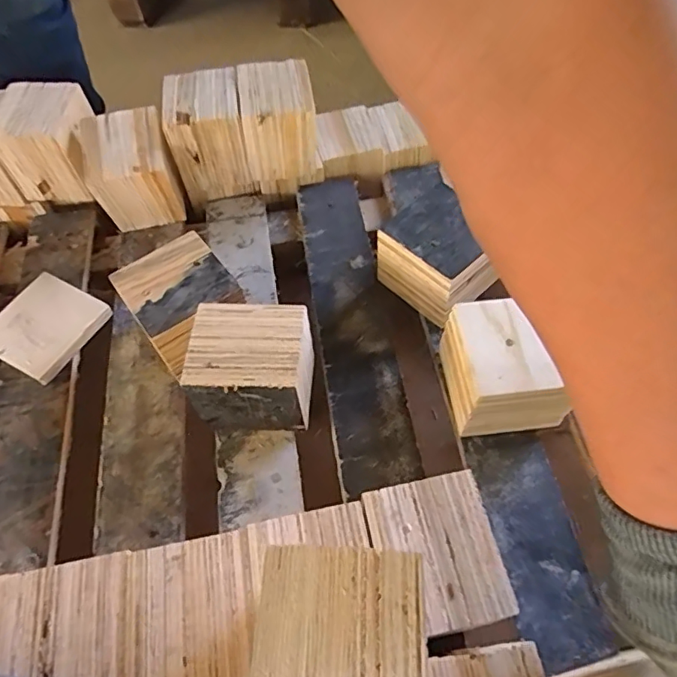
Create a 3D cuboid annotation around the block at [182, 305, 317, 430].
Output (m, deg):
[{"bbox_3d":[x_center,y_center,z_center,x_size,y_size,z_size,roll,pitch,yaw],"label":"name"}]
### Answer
[{"bbox_3d":[-0.069,0.028,0.460,0.098,0.091,0.076,-2,58,2],"label":"block"}]

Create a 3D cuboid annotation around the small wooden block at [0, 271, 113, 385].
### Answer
[{"bbox_3d":[-0.297,-0.012,0.543,0.099,0.016,0.095,25,63,18],"label":"small wooden block"}]

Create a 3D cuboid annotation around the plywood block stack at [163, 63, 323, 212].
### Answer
[{"bbox_3d":[-0.107,-0.232,0.609,0.160,0.116,0.095,-10,58,-2],"label":"plywood block stack"}]

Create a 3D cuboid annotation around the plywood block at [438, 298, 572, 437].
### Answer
[{"bbox_3d":[0.139,0.023,0.458,0.080,0.085,0.089,-7,58,-1],"label":"plywood block"}]

